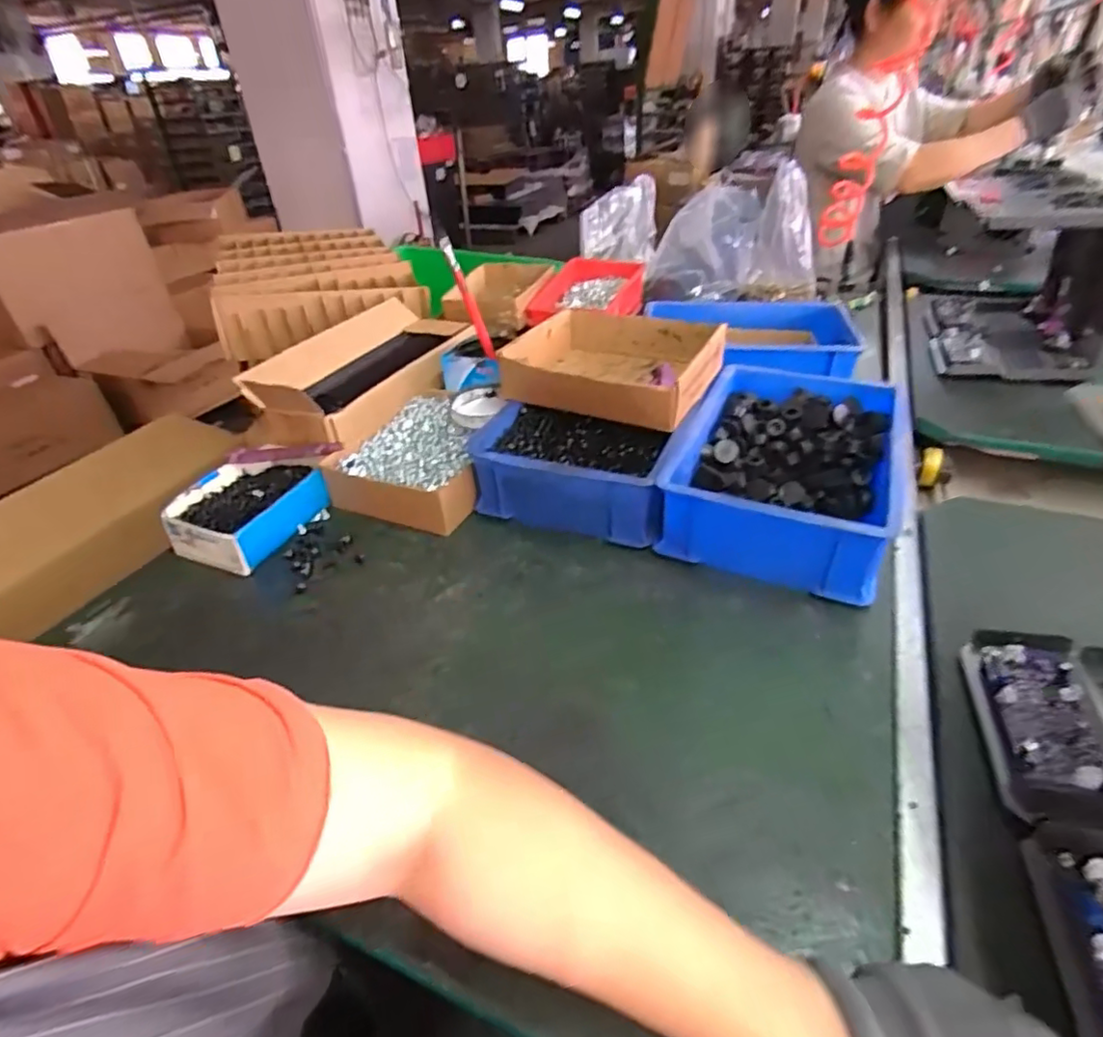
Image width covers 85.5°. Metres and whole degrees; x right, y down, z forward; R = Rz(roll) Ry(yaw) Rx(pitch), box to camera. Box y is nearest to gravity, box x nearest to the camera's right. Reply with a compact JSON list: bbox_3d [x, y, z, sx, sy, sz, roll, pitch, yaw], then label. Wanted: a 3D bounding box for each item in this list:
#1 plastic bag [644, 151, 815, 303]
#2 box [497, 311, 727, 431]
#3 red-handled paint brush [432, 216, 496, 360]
[{"bbox_3d":[0.312,-0.478,1.045,0.289,0.179,0.204,-3,36,1],"label":"plastic bag"},{"bbox_3d":[0.076,-0.184,0.709,0.219,0.054,0.189,17,41,26],"label":"box"},{"bbox_3d":[-0.103,-0.269,0.718,0.020,0.209,0.020,8,67,16],"label":"red-handled paint brush"}]

